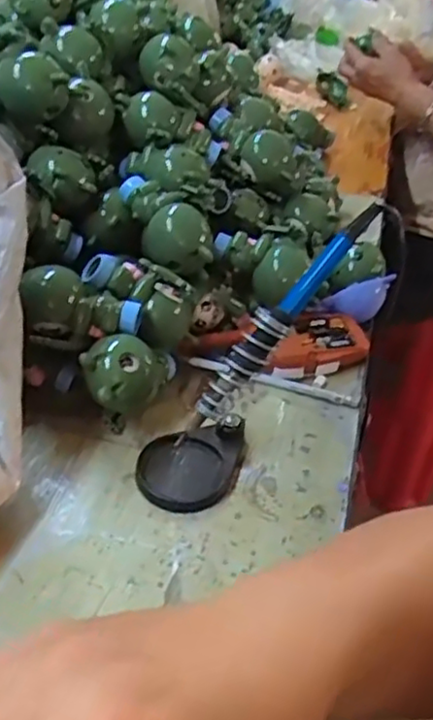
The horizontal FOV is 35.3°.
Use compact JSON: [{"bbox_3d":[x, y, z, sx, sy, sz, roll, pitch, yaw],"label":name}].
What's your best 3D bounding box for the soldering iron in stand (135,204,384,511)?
[{"bbox_3d":[0.032,-0.001,0.471,0.071,0.239,0.069,12,25,-49],"label":"soldering iron in stand"}]

